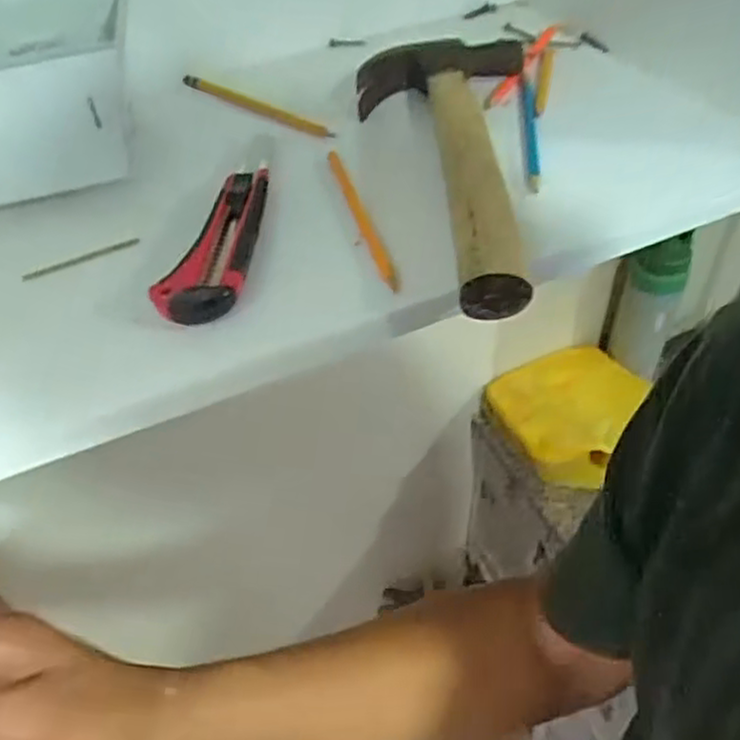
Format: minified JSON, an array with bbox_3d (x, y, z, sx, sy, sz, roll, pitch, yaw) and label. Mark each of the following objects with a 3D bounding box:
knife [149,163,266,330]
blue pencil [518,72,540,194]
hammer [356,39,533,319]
[{"bbox_3d":[-0.088,-0.078,0.434,0.045,0.013,0.130,3,46,5],"label":"knife"},{"bbox_3d":[0.112,-0.168,0.519,0.012,0.014,0.159,3,46,6],"label":"blue pencil"},{"bbox_3d":[0.043,-0.154,0.485,0.113,0.033,0.308,4,47,7],"label":"hammer"}]

